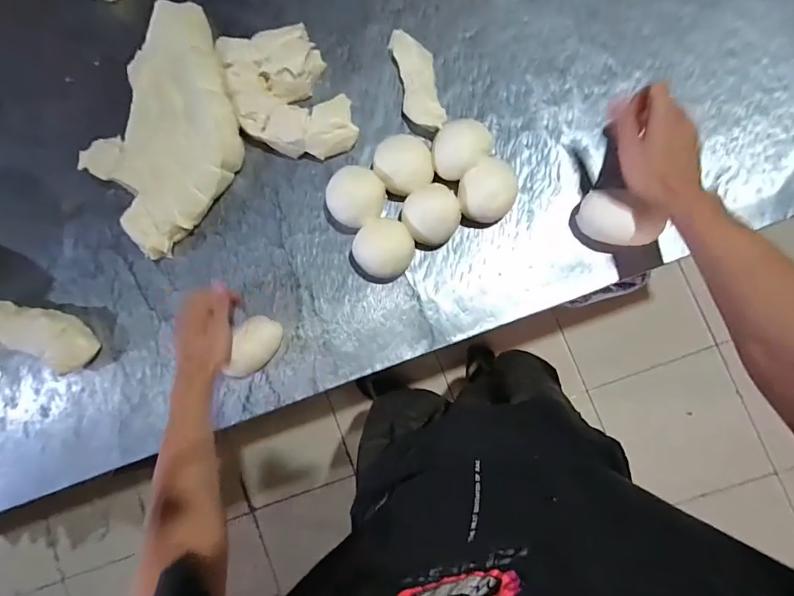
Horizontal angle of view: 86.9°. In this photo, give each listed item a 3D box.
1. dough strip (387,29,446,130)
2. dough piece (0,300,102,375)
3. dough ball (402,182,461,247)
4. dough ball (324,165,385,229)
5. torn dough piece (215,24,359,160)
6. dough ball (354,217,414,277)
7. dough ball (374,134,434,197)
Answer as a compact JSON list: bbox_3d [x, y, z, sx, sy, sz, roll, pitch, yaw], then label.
[{"bbox_3d":[0.027,-0.295,0.565,0.050,0.034,0.152,-14,86,8],"label":"dough strip"},{"bbox_3d":[-0.534,0.055,0.619,0.173,0.052,0.079,15,90,9],"label":"dough piece"},{"bbox_3d":[0.047,-0.108,0.541,0.073,0.054,0.072,0,88,9],"label":"dough ball"},{"bbox_3d":[-0.051,-0.131,0.557,0.074,0.047,0.078,0,88,9],"label":"dough ball"},{"bbox_3d":[-0.148,-0.277,0.580,0.141,0.047,0.190,-21,85,8],"label":"torn dough piece"},{"bbox_3d":[-0.016,-0.064,0.550,0.072,0.052,0.073,0,88,9],"label":"dough ball"},{"bbox_3d":[0.009,-0.176,0.557,0.077,0.047,0.078,0,88,9],"label":"dough ball"}]

